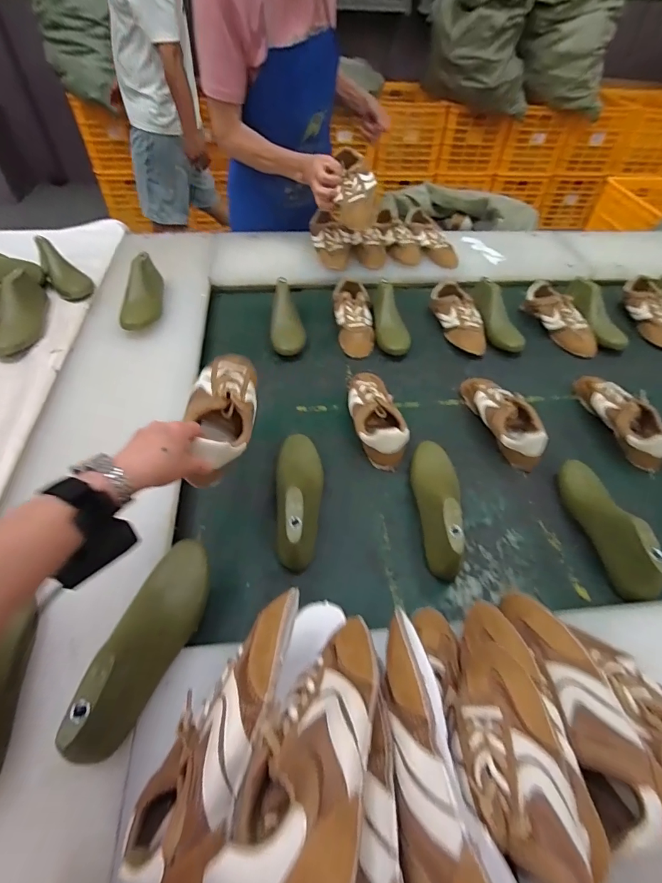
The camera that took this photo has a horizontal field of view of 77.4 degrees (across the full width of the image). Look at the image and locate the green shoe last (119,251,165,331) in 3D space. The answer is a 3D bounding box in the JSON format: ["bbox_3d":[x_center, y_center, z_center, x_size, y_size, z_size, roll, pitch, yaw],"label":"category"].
[{"bbox_3d":[-0.402,-0.320,0.875,0.075,0.074,0.206,1,50,0],"label":"green shoe last"}]

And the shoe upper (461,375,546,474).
[{"bbox_3d":[0.311,-0.050,0.749,0.077,0.065,0.208,-13,51,-12],"label":"shoe upper"}]

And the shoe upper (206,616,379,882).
[{"bbox_3d":[-0.013,0.219,0.300,0.080,0.071,0.216,12,23,9],"label":"shoe upper"}]

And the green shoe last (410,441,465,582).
[{"bbox_3d":[0.160,0.086,0.622,0.072,0.084,0.222,8,50,6],"label":"green shoe last"}]

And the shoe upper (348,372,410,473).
[{"bbox_3d":[0.075,-0.057,0.752,0.083,0.061,0.224,-9,50,-8],"label":"shoe upper"}]

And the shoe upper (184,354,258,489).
[{"bbox_3d":[-0.145,-0.046,0.551,0.081,0.061,0.219,0,51,-1],"label":"shoe upper"}]

